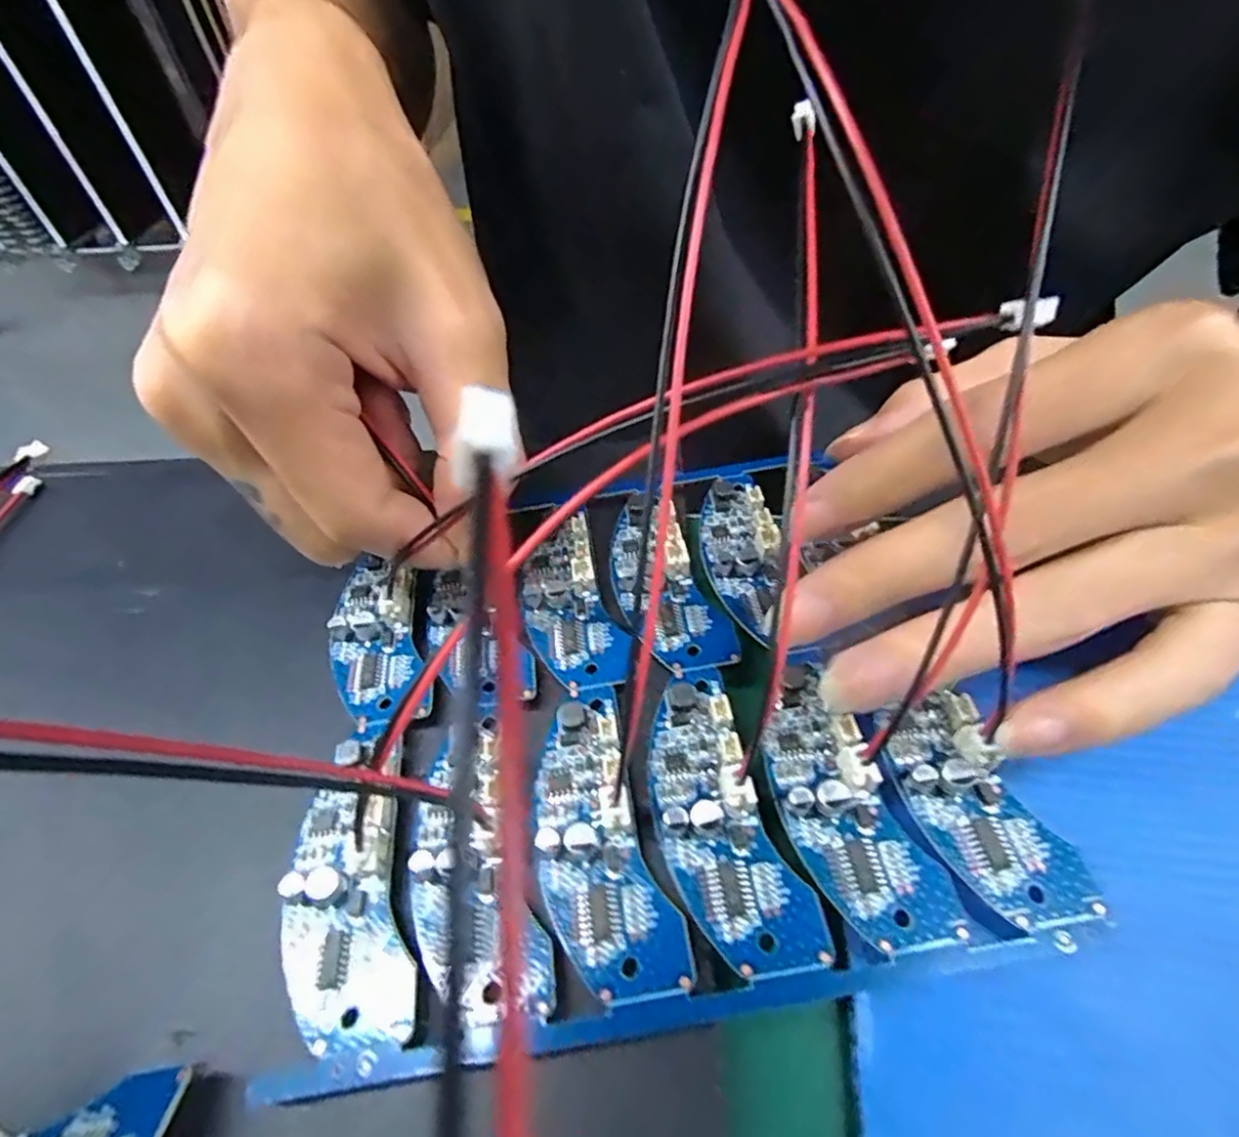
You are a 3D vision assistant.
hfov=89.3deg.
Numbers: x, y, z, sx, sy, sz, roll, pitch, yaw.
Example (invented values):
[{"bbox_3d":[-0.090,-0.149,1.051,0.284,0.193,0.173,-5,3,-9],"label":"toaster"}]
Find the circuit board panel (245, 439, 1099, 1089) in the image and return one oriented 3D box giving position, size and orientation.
[{"bbox_3d":[0.001,0.025,0.153,0.146,0.011,0.137,-10,51,-3],"label":"circuit board panel"}]

